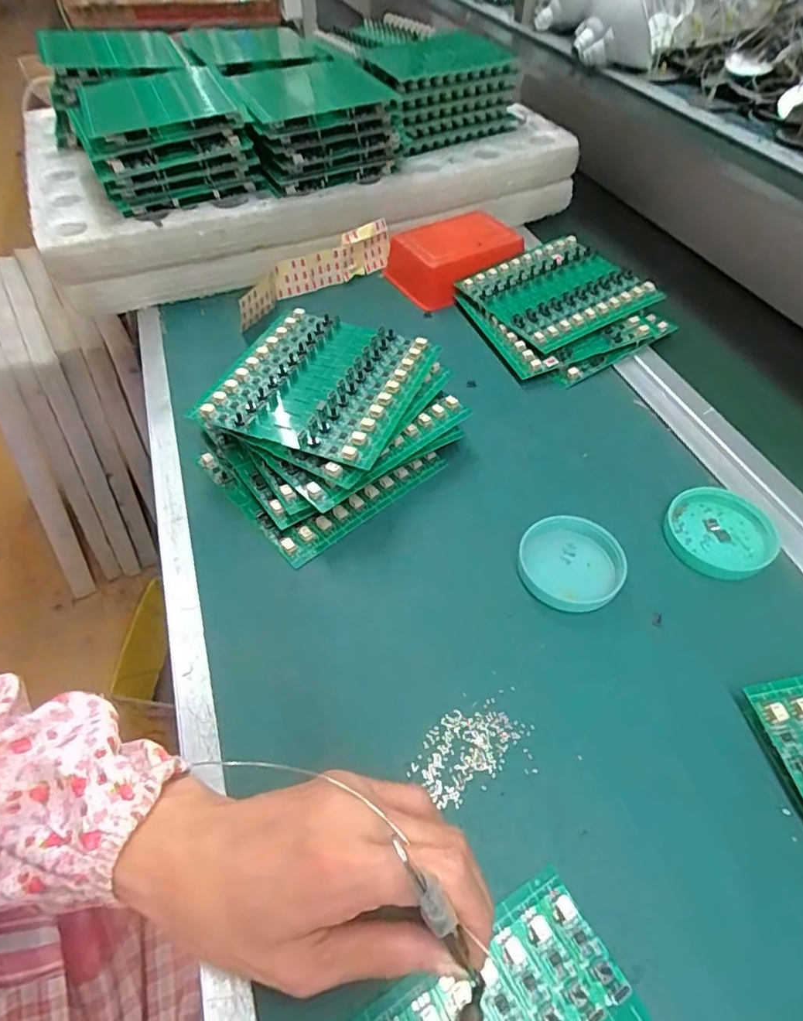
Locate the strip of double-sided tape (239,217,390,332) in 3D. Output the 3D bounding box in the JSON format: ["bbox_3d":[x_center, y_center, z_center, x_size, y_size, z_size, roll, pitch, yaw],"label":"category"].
[{"bbox_3d":[-0.087,-0.235,0.552,0.183,0.044,0.029,-38,60,-26],"label":"strip of double-sided tape"}]

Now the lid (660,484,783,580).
[{"bbox_3d":[0.209,0.012,0.370,0.066,0.008,0.068,0,51,0],"label":"lid"}]

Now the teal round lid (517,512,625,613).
[{"bbox_3d":[0.107,0.032,0.352,0.062,0.015,0.063,0,51,0],"label":"teal round lid"}]

